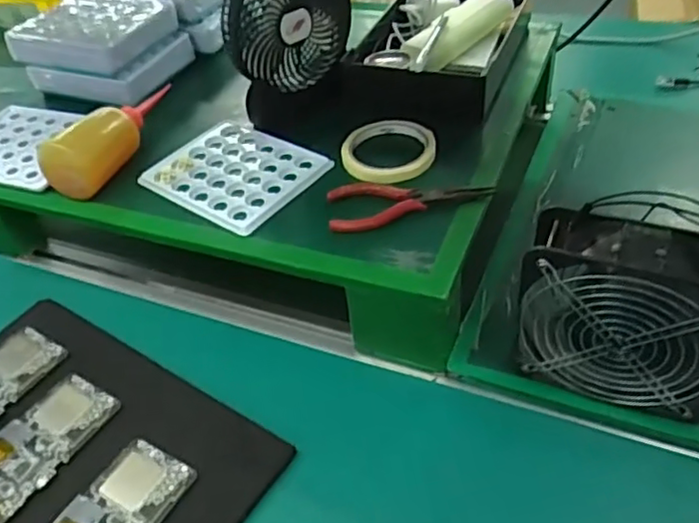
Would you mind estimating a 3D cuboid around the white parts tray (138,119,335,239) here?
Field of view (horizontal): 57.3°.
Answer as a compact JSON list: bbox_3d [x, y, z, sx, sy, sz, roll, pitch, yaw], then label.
[{"bbox_3d":[-0.116,-0.093,0.653,0.159,0.006,0.133,26,53,30],"label":"white parts tray"}]

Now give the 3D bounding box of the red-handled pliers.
[{"bbox_3d":[0.054,-0.060,0.589,0.148,0.014,0.057,-12,44,-5],"label":"red-handled pliers"}]

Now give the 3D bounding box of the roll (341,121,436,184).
[{"bbox_3d":[0.040,-0.114,0.649,0.094,0.017,0.090,-4,44,4],"label":"roll"}]

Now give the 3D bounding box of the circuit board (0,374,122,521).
[{"bbox_3d":[-0.277,0.163,0.547,0.077,0.005,0.156,19,50,24],"label":"circuit board"}]

